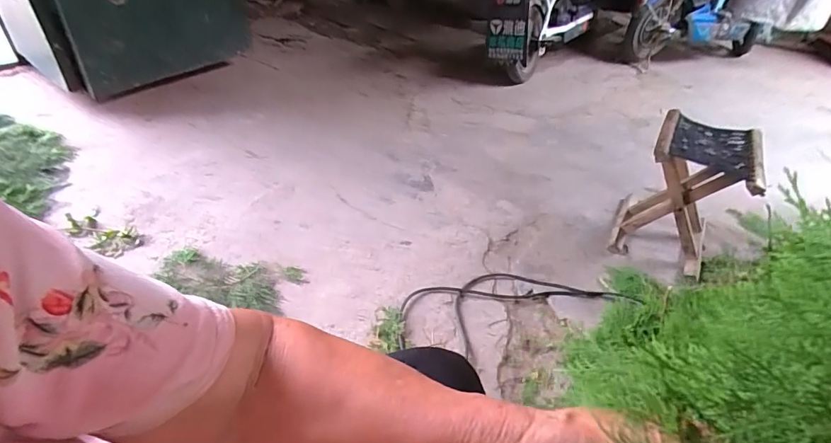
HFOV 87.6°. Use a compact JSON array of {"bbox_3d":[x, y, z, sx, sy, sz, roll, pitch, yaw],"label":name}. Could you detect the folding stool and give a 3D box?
[{"bbox_3d":[0.735,-0.079,1.200,0.246,0.324,0.280,27,44,23],"label":"folding stool"}]

